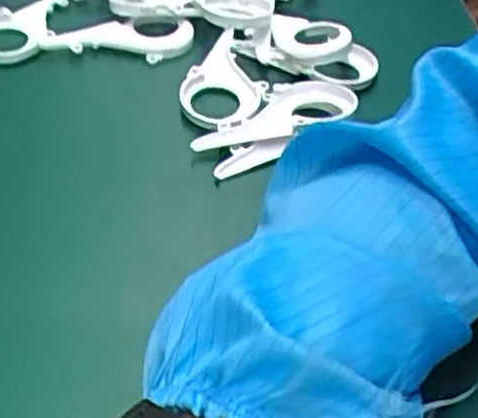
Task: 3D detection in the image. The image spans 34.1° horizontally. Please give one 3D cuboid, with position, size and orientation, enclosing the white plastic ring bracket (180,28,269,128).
[{"bbox_3d":[-0.010,-0.076,0.455,0.047,0.017,0.089,1,43,-3],"label":"white plastic ring bracket"}]

